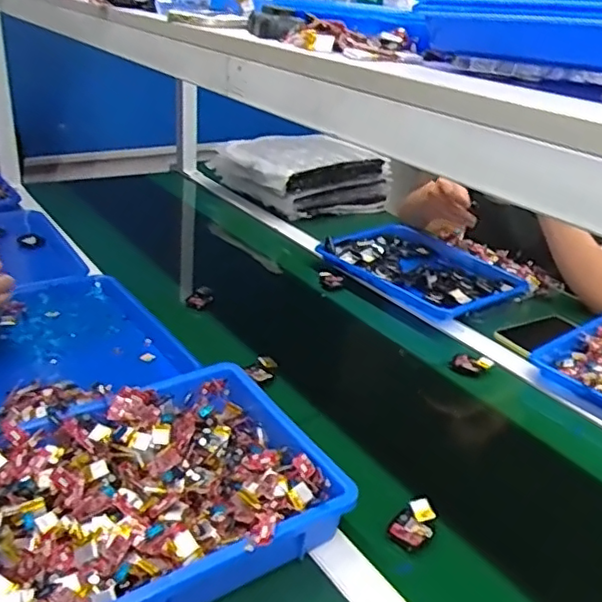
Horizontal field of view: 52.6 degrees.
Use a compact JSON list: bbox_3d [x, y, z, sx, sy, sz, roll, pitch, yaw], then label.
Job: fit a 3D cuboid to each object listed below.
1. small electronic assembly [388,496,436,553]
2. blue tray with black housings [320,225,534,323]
[{"bbox_3d":[0.112,0.219,0.599,0.035,0.020,0.050,21,31,29],"label":"small electronic assembly"},{"bbox_3d":[0.231,-0.066,1.137,0.271,0.035,0.326,-18,35,-36],"label":"blue tray with black housings"}]

